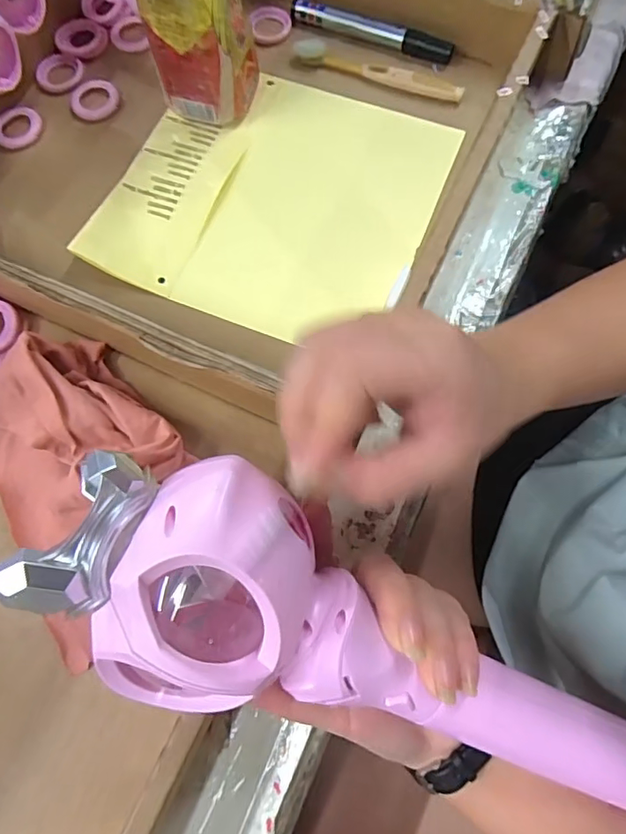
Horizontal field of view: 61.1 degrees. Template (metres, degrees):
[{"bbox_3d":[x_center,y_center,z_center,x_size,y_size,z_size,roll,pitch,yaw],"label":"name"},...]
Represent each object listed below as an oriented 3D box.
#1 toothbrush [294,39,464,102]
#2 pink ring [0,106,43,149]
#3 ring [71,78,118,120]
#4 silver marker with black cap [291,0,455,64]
[{"bbox_3d":[0.050,-0.272,0.418,0.137,0.009,0.021,21,75,7],"label":"toothbrush"},{"bbox_3d":[-0.229,-0.224,0.411,0.037,0.007,0.031,-32,75,-8],"label":"pink ring"},{"bbox_3d":[-0.172,-0.251,0.418,0.037,0.005,0.034,0,73,1],"label":"ring"},{"bbox_3d":[0.046,-0.310,0.425,0.135,0.013,0.017,20,74,7],"label":"silver marker with black cap"}]

